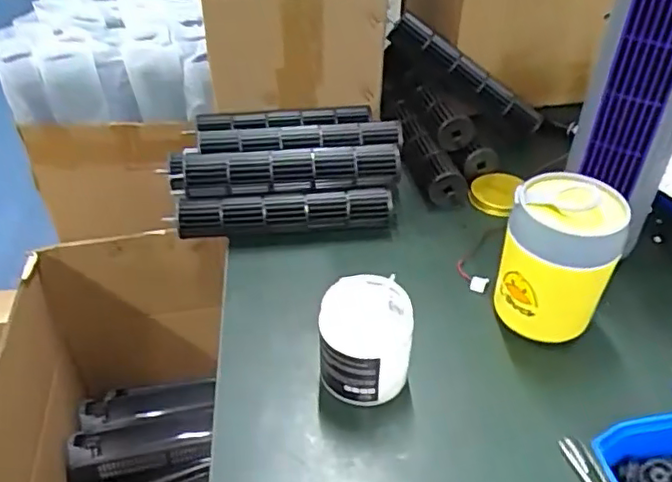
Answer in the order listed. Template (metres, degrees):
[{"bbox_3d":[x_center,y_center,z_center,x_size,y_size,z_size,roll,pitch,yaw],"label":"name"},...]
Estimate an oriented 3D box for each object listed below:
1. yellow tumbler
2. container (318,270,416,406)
[{"bbox_3d":[0.196,0.018,0.540,0.088,0.131,0.082,0,40,0],"label":"yellow tumbler"},{"bbox_3d":[0.025,0.084,0.503,0.073,0.082,0.071,6,39,12],"label":"container"}]

